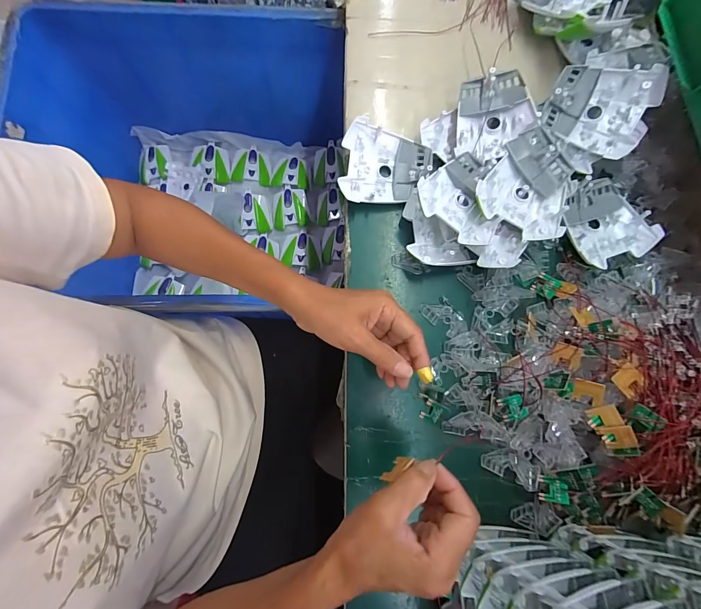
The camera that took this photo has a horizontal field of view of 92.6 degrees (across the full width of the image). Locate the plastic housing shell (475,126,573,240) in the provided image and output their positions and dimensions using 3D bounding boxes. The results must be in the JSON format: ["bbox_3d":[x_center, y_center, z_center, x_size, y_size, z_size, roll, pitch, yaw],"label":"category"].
[{"bbox_3d":[0.204,-0.133,0.379,0.095,0.024,0.113,33,81,5],"label":"plastic housing shell"}]

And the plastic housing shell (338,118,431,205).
[{"bbox_3d":[0.044,-0.168,0.412,0.108,0.032,0.093,6,80,1],"label":"plastic housing shell"}]

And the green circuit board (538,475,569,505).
[{"bbox_3d":[0.203,0.186,0.336,0.008,0.025,0.025,53,41,-28],"label":"green circuit board"}]

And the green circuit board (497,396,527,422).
[{"bbox_3d":[0.177,0.114,0.367,0.026,0.007,0.025,-22,76,22],"label":"green circuit board"}]

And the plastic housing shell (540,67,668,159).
[{"bbox_3d":[0.297,-0.233,0.400,0.109,0.022,0.097,21,107,15],"label":"plastic housing shell"}]

